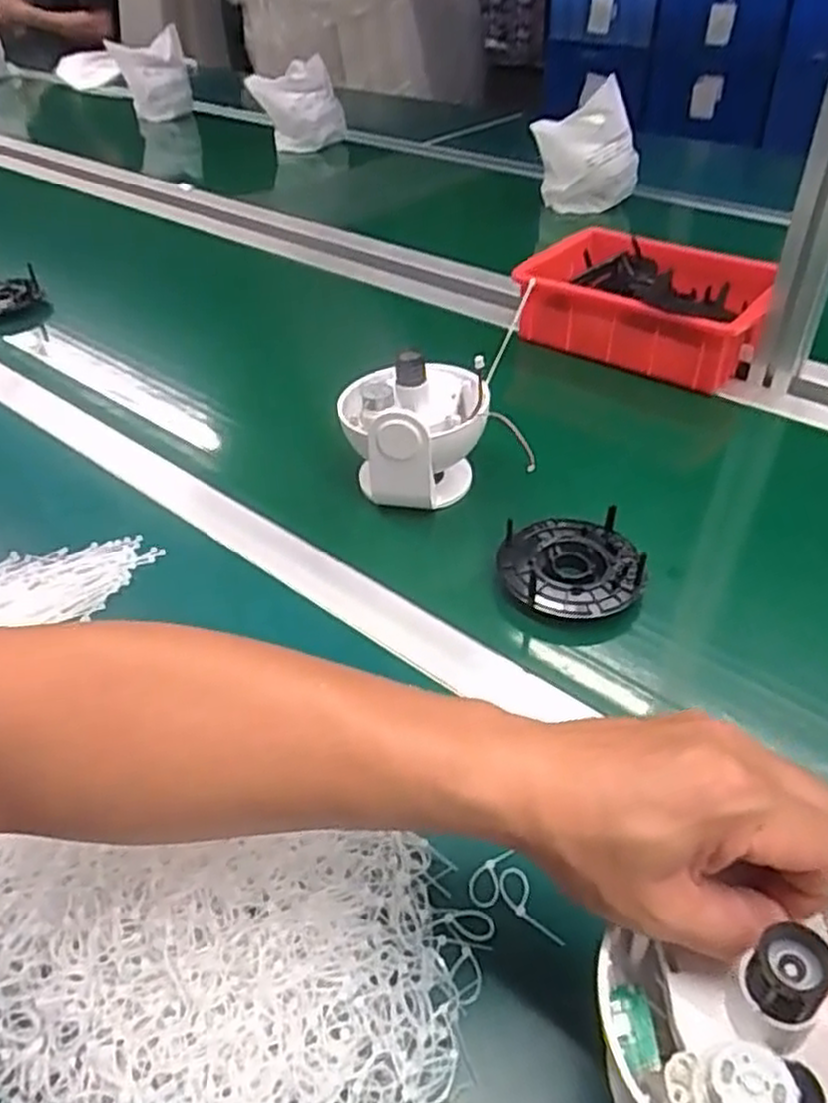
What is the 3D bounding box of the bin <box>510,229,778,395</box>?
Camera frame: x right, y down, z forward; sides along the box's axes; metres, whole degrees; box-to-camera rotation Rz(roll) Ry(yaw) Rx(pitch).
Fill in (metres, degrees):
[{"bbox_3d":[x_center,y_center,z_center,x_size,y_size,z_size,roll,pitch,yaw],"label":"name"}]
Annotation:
[{"bbox_3d":[0.251,-0.270,0.833,0.252,0.093,0.168,26,47,28],"label":"bin"}]

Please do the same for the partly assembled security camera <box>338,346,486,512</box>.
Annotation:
[{"bbox_3d":[-0.002,-0.100,0.625,0.110,0.104,0.112,0,40,1],"label":"partly assembled security camera"}]

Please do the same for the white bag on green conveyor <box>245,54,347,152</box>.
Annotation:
[{"bbox_3d":[-0.232,-0.890,1.568,0.180,0.162,0.118,-11,41,-11],"label":"white bag on green conveyor"}]

